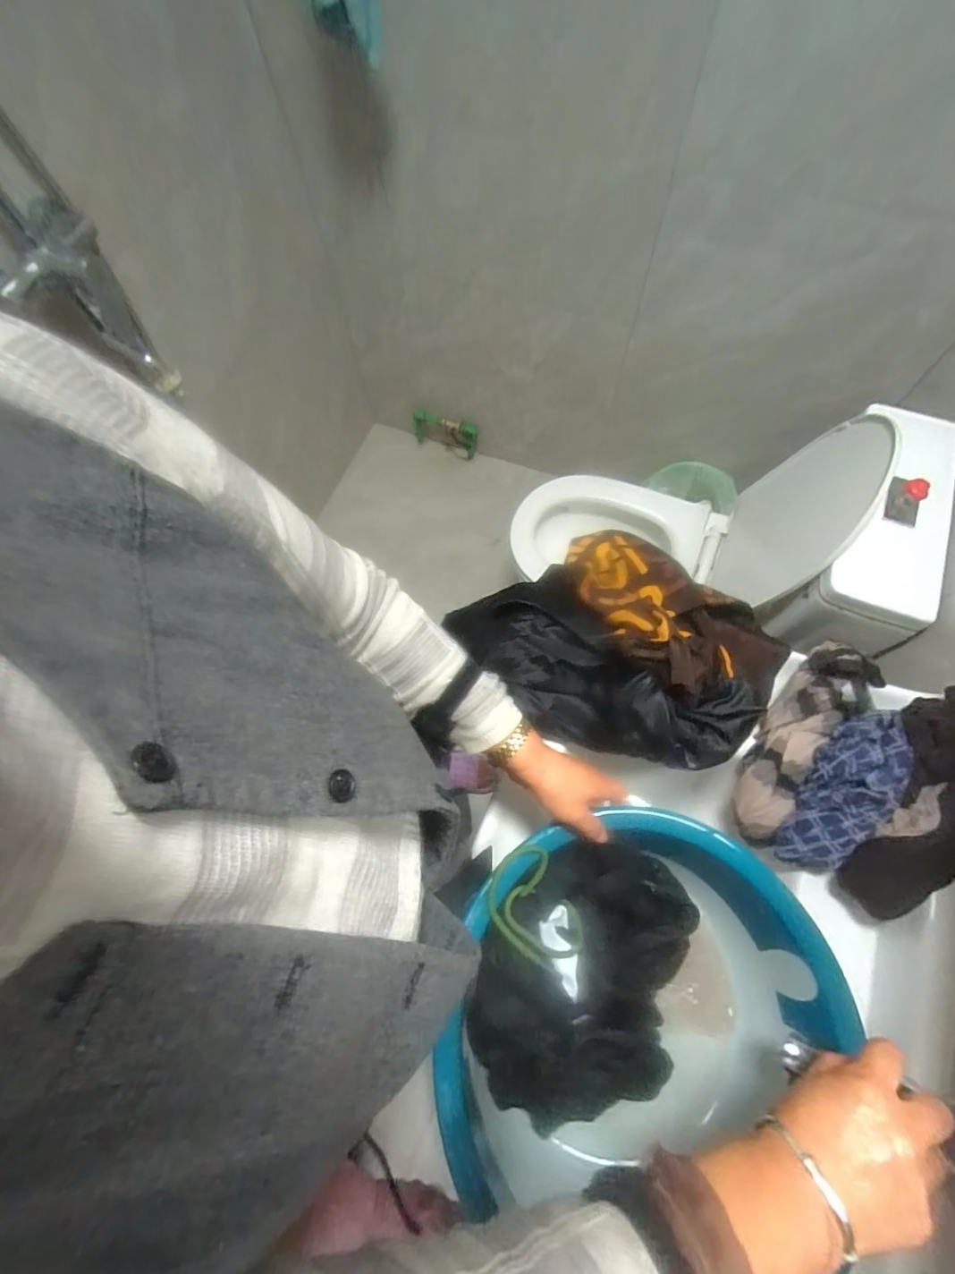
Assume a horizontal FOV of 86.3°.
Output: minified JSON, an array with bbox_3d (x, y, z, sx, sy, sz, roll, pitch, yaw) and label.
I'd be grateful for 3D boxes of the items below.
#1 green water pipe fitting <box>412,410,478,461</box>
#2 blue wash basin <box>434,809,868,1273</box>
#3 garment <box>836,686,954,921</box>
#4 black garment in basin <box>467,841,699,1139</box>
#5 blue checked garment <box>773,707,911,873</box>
[{"bbox_3d":[-0.107,-0.668,1.680,0.231,0.172,0.036,20,72,9],"label":"green water pipe fitting"},{"bbox_3d":[0.154,0.351,0.509,0.325,0.170,0.328,-1,70,2],"label":"blue wash basin"},{"bbox_3d":[0.481,0.173,0.548,0.083,0.096,0.259,26,73,11],"label":"garment"},{"bbox_3d":[0.101,0.332,0.493,0.191,0.061,0.243,13,71,7],"label":"black garment in basin"},{"bbox_3d":[0.404,0.167,0.560,0.076,0.089,0.205,30,93,13],"label":"blue checked garment"}]

